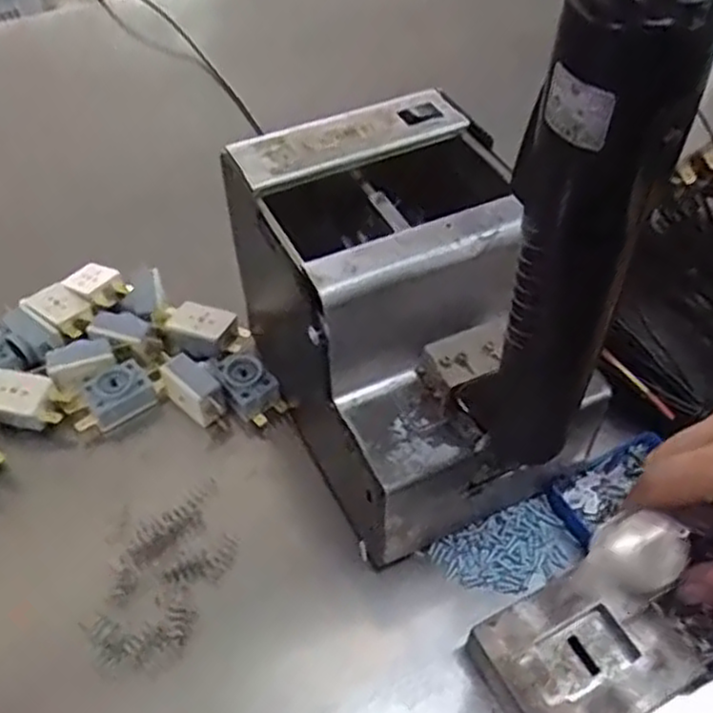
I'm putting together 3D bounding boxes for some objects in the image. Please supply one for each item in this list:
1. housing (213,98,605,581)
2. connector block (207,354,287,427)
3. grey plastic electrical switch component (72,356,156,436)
[{"bbox_3d":[0.024,-0.022,0.386,0.119,0.144,0.187,-20,54,-15],"label":"housing"},{"bbox_3d":[-0.064,0.017,0.439,0.028,0.016,0.045,-32,58,-22],"label":"connector block"},{"bbox_3d":[-0.145,0.024,0.440,0.046,0.024,0.028,-31,58,-22],"label":"grey plastic electrical switch component"}]

